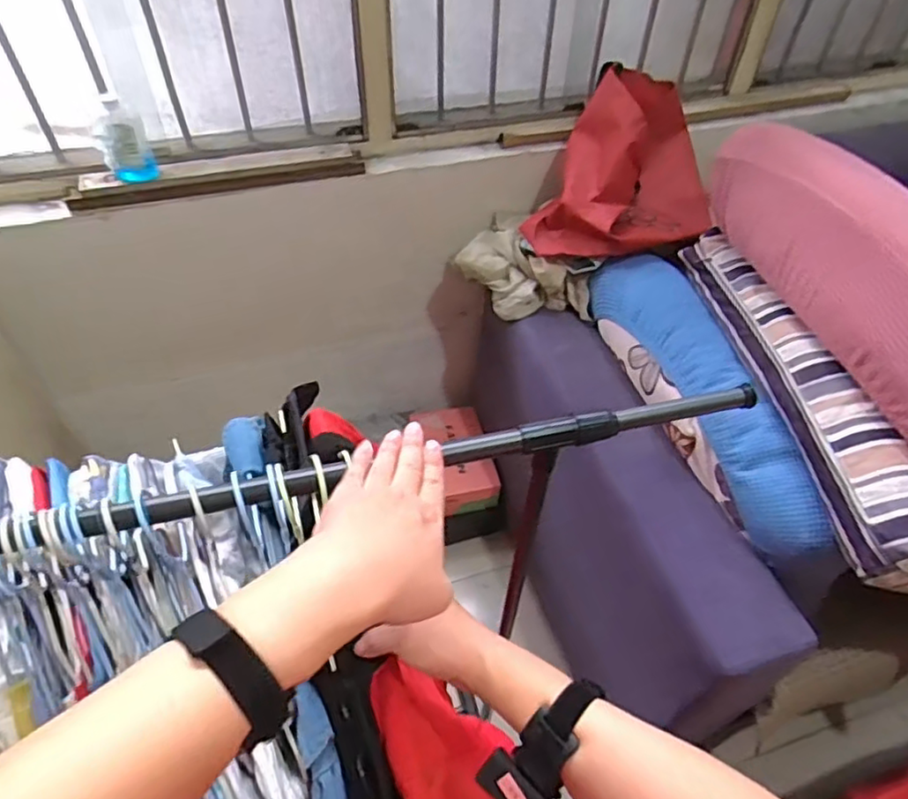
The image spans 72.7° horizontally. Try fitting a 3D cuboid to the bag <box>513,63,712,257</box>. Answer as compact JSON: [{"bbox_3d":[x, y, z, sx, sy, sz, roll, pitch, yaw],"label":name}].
[{"bbox_3d":[0.355,-0.457,1.221,0.319,0.234,0.381,18,51,14],"label":"bag"}]

